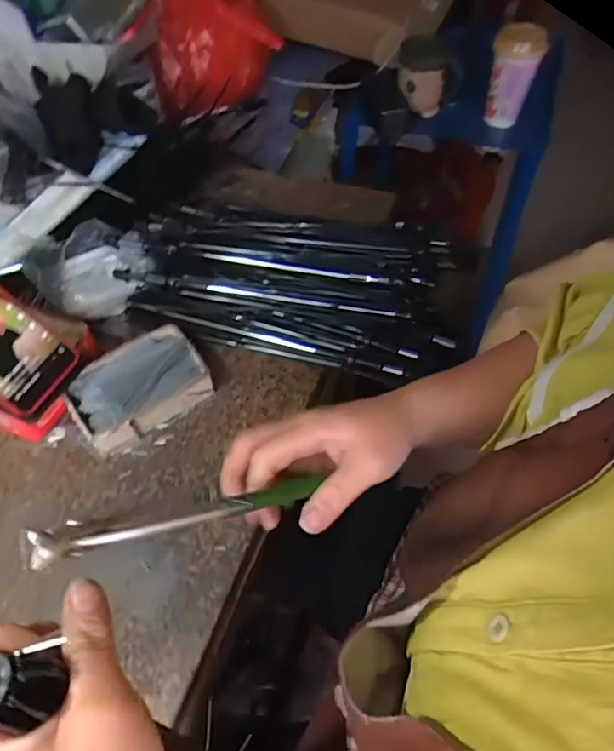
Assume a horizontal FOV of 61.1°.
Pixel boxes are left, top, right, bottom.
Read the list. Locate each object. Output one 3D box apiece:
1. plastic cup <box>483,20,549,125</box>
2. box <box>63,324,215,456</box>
[{"bbox_3d":[0.339,-0.495,0.857,0.080,0.143,0.072,14,57,12],"label":"plastic cup"},{"bbox_3d":[-0.167,0.012,0.519,0.124,0.034,0.089,-33,60,-19],"label":"box"}]

